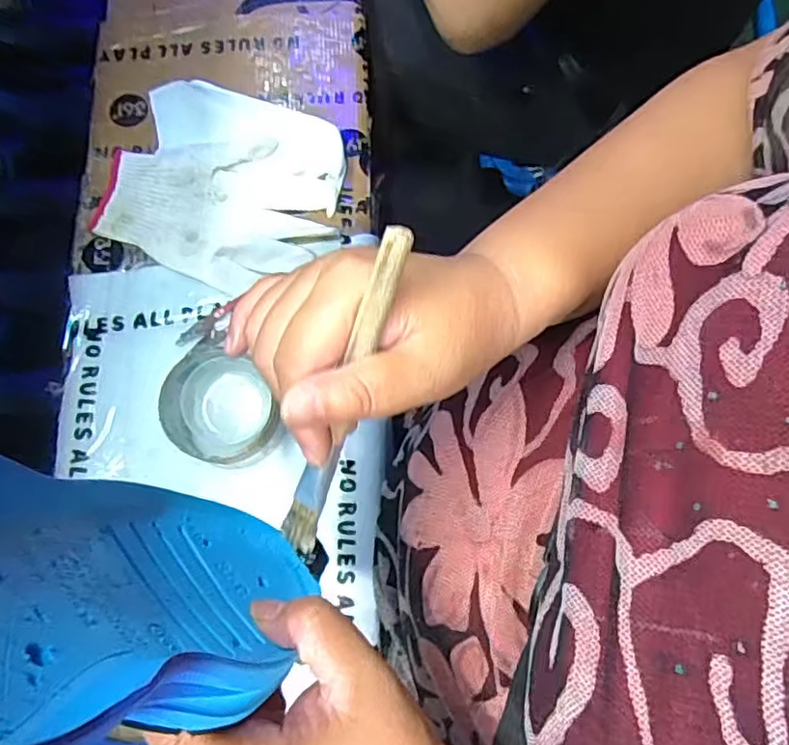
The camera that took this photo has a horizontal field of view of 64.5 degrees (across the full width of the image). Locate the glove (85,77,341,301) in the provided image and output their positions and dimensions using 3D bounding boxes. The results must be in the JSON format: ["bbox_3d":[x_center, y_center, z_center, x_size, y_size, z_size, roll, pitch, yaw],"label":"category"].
[{"bbox_3d":[-0.145,-0.157,0.524,0.179,0.029,0.156,16,77,6],"label":"glove"}]

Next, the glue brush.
[{"bbox_3d":[-0.023,0.017,0.253,0.015,0.008,0.161,25,121,8],"label":"glue brush"}]

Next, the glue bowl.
[{"bbox_3d":[-0.128,0.028,0.465,0.071,0.048,0.087,-30,77,-6],"label":"glue bowl"}]

